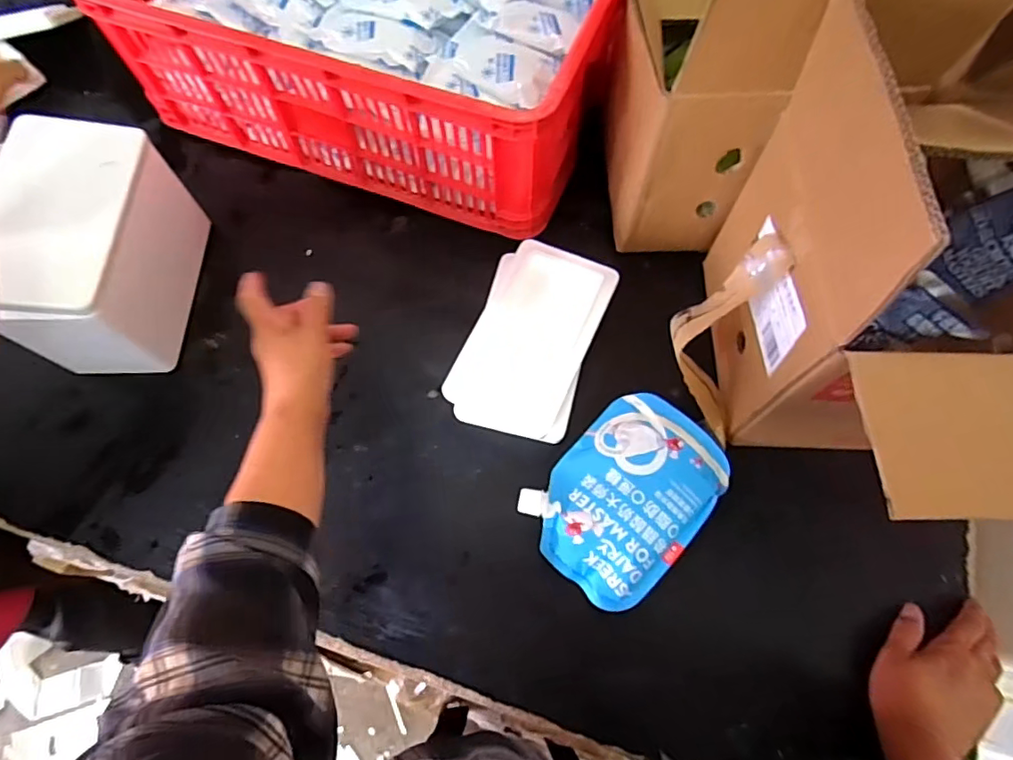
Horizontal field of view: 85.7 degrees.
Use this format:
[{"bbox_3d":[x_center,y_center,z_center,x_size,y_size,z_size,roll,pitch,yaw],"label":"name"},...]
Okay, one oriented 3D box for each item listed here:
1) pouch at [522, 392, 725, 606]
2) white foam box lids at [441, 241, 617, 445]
[{"bbox_3d":[0.128,0.114,0.566,0.149,0.051,0.214,41,74,16],"label":"pouch"},{"bbox_3d":[0.029,-0.049,0.620,0.137,0.027,0.220,18,79,7],"label":"white foam box lids"}]

